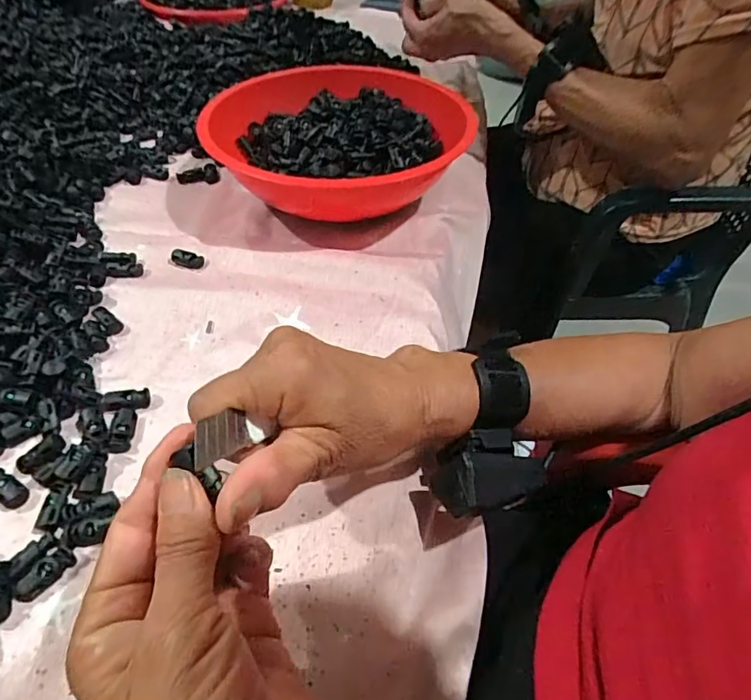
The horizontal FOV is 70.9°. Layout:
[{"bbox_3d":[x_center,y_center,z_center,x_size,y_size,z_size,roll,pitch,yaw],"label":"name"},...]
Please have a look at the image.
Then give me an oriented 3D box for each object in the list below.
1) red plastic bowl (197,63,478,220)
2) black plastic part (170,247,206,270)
[{"bbox_3d":[-0.036,-0.196,0.520,0.240,0.079,0.239,1,47,-1],"label":"red plastic bowl"},{"bbox_3d":[-0.163,-0.080,0.456,0.030,0.008,0.015,9,47,4],"label":"black plastic part"}]

